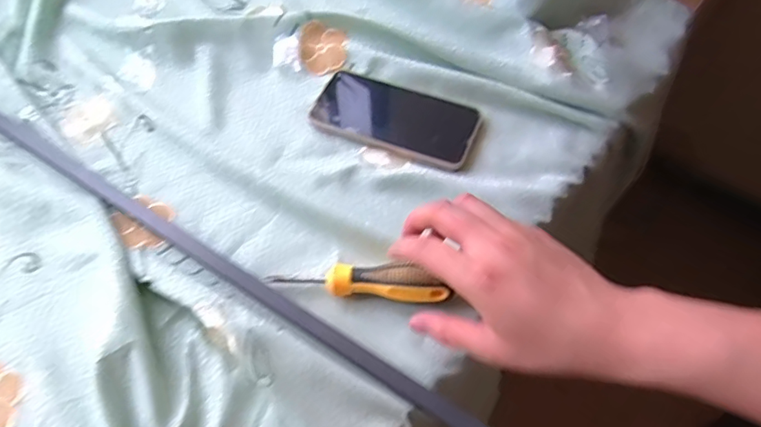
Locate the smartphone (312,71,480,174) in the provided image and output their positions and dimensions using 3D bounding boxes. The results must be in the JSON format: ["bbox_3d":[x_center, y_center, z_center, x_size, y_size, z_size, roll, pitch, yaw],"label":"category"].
[{"bbox_3d":[0.014,-0.099,0.508,0.160,0.007,0.078,20,62,12],"label":"smartphone"}]

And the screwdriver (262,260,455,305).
[{"bbox_3d":[-0.018,0.053,0.416,0.145,0.024,0.026,3,60,15],"label":"screwdriver"}]

